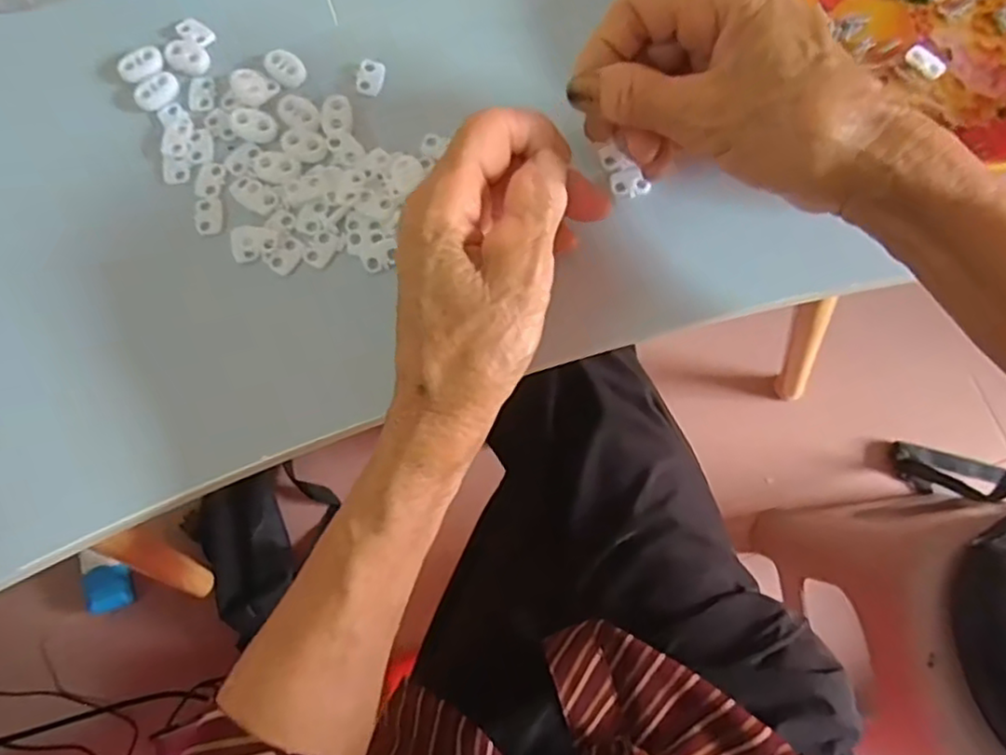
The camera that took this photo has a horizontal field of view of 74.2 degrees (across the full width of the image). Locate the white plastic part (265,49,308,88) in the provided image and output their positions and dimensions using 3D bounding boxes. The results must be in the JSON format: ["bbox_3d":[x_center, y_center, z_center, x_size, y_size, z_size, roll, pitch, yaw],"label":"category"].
[{"bbox_3d":[-0.106,-0.151,0.324,0.015,0.004,0.022,-40,80,-6],"label":"white plastic part"}]

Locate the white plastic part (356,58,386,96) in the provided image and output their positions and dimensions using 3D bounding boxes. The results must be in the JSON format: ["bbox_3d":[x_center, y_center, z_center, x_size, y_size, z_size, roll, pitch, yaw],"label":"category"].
[{"bbox_3d":[-0.064,-0.147,0.325,0.012,0.004,0.020,11,79,4],"label":"white plastic part"}]

